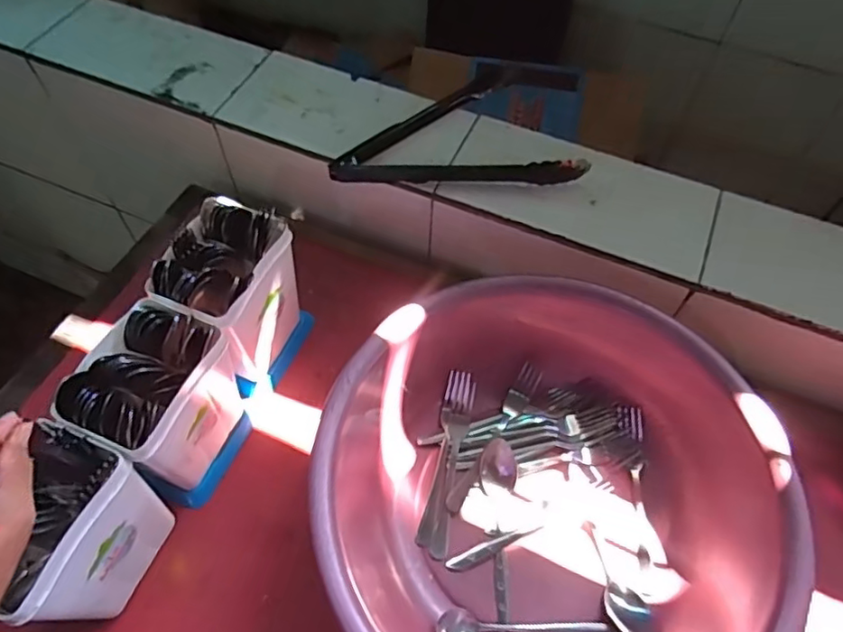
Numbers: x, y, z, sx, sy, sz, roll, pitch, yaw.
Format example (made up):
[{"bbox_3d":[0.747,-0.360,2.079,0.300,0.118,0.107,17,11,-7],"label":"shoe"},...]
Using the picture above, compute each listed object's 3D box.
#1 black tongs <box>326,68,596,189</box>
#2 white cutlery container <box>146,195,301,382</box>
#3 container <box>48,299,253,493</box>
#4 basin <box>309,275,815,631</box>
[{"bbox_3d":[0.042,-0.242,0.726,0.284,0.034,0.199,0,58,-1],"label":"black tongs"},{"bbox_3d":[-0.186,-0.020,0.591,0.081,0.169,0.113,17,59,9],"label":"white cutlery container"},{"bbox_3d":[-0.227,0.076,0.531,0.083,0.168,0.123,21,60,11],"label":"container"},{"bbox_3d":[0.108,0.152,0.537,0.377,0.124,0.366,1,58,-1],"label":"basin"}]

